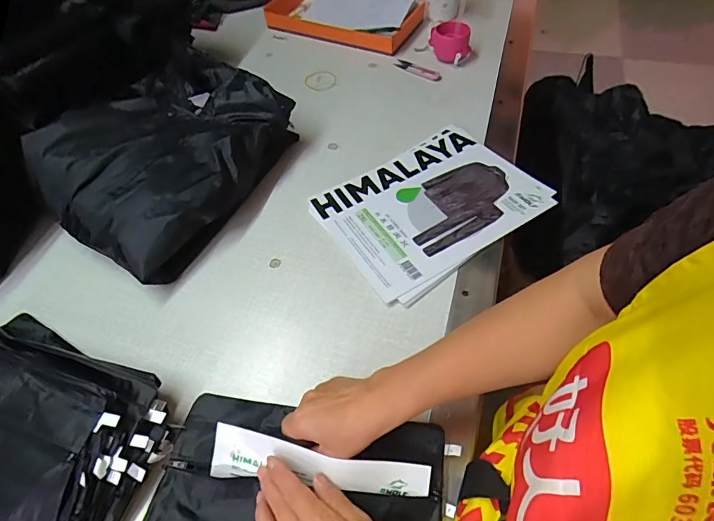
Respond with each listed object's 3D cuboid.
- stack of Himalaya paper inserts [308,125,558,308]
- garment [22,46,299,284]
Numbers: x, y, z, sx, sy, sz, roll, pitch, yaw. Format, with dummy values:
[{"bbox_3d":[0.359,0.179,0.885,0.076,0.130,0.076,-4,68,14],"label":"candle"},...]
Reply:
[{"bbox_3d":[0.104,-0.085,0.624,0.286,0.008,0.220,-32,59,-17],"label":"stack of Himalaya paper inserts"},{"bbox_3d":[-0.275,-0.153,0.643,0.254,0.107,0.333,25,61,20],"label":"garment"}]

